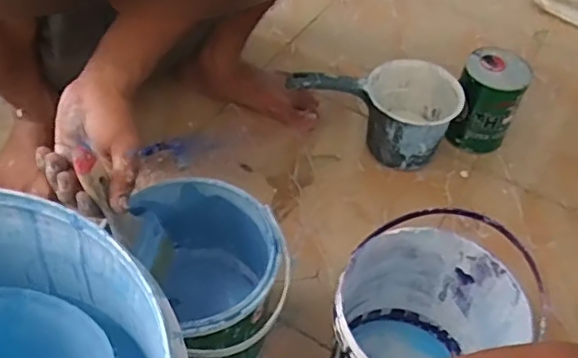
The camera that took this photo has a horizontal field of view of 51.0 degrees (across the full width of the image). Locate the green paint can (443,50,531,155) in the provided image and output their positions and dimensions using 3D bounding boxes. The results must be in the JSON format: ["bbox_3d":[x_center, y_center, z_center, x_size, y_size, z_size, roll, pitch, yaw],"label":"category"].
[{"bbox_3d":[0.308,-0.119,0.952,0.096,0.137,0.097,23,51,13],"label":"green paint can"}]

